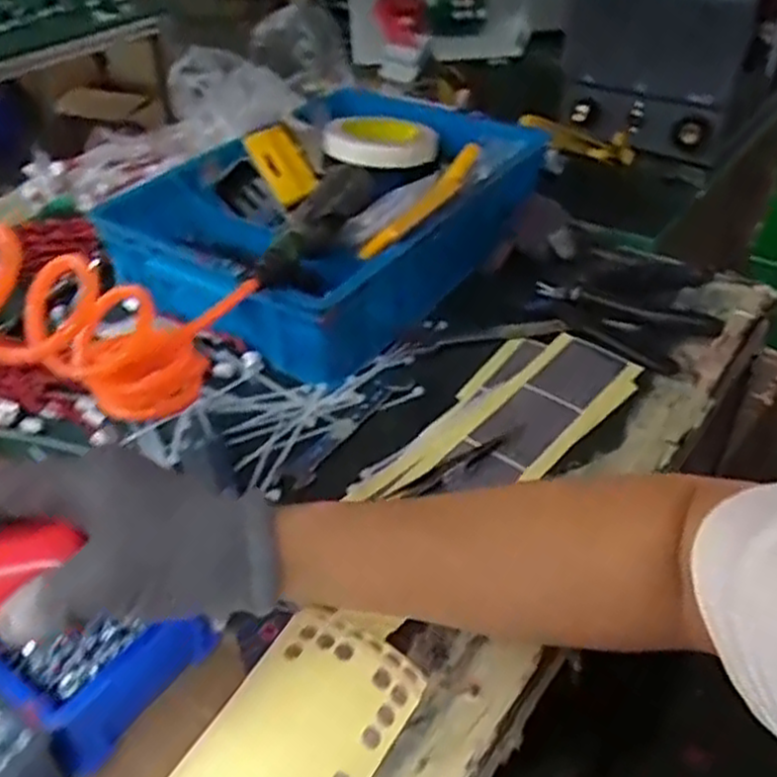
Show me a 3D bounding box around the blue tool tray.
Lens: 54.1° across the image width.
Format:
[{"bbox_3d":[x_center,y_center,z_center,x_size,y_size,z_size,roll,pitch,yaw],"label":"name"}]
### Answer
[{"bbox_3d":[-0.050,-0.183,0.729,0.295,0.098,0.387,26,47,30],"label":"blue tool tray"}]

